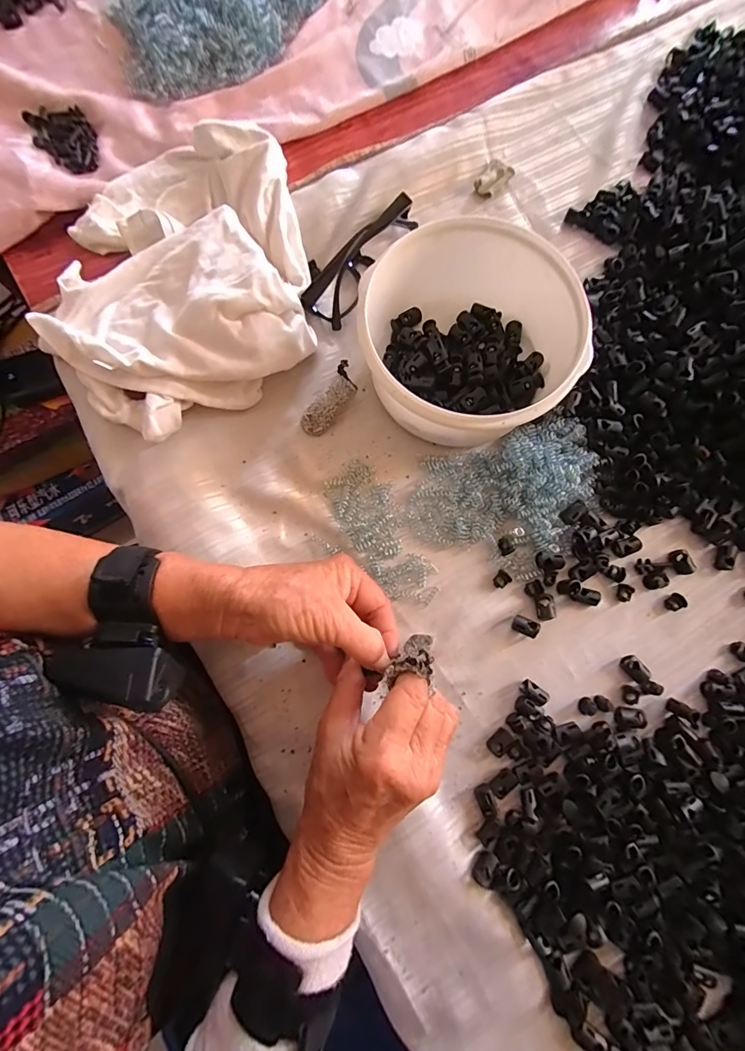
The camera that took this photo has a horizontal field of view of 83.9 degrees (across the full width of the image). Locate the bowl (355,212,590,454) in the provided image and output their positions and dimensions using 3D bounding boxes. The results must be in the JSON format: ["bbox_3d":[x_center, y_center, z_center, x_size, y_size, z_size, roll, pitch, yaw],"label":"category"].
[{"bbox_3d":[0.068,-0.135,0.320,0.147,0.074,0.155,0,79,-1],"label":"bowl"}]

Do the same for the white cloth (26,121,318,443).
[{"bbox_3d":[-0.173,-0.223,0.347,0.223,0.053,0.291,-11,79,-3],"label":"white cloth"}]

